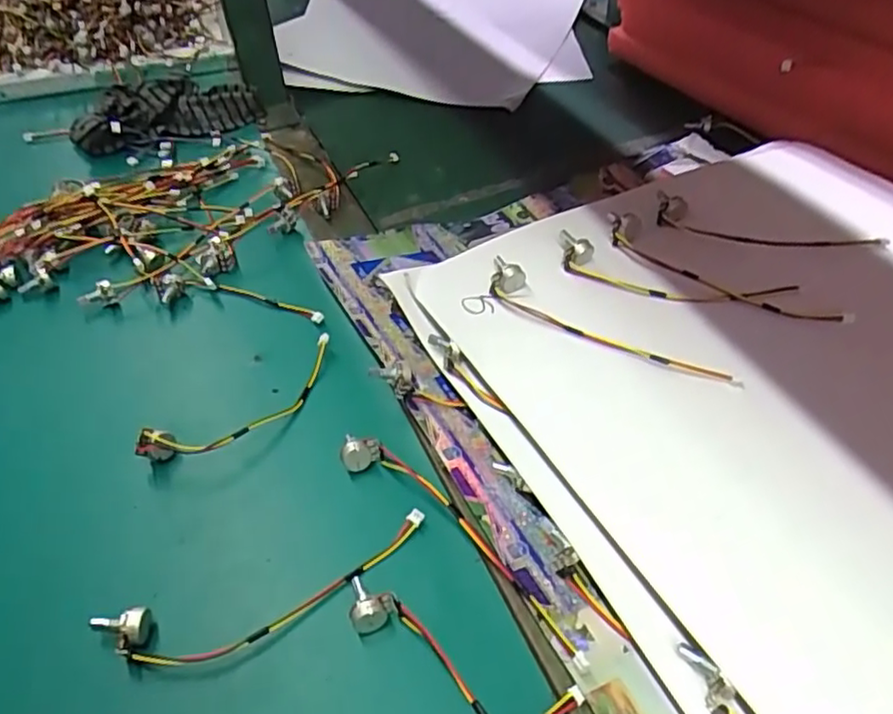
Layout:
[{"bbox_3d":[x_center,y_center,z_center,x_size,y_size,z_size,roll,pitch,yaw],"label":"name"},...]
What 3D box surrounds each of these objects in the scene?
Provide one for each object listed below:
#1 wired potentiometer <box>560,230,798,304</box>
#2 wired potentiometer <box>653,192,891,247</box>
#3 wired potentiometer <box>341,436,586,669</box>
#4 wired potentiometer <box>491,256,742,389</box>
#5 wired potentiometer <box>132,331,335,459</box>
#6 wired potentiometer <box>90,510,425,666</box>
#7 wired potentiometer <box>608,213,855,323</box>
[{"bbox_3d":[0.143,-0.051,0.413,0.147,0.025,0.033,10,48,13],"label":"wired potentiometer"},{"bbox_3d":[0.214,-0.080,0.436,0.147,0.022,0.036,12,49,15],"label":"wired potentiometer"},{"bbox_3d":[0.006,0.088,0.329,0.166,0.012,0.024,34,55,30],"label":"wired potentiometer"},{"bbox_3d":[0.091,-0.017,0.384,0.158,0.023,0.022,27,54,26],"label":"wired potentiometer"},{"bbox_3d":[-0.116,0.031,0.393,0.130,0.024,0.038,-33,53,-28],"label":"wired potentiometer"},{"bbox_3d":[-0.083,0.114,0.313,0.158,0.015,0.035,-16,47,-14],"label":"wired potentiometer"},{"bbox_3d":[0.169,-0.054,0.409,0.155,0.018,0.035,32,56,29],"label":"wired potentiometer"}]

